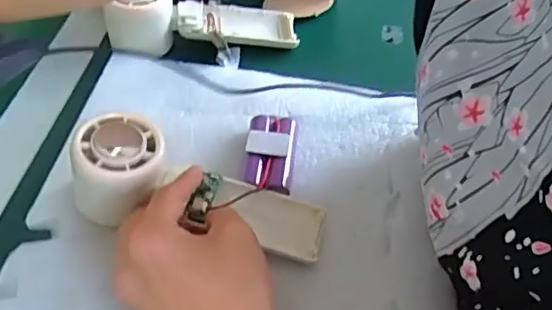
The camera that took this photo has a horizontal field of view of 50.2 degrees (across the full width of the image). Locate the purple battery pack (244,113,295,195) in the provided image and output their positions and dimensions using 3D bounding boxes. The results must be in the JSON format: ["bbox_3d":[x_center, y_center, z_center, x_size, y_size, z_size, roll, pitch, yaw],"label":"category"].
[{"bbox_3d":[-0.005,-0.001,0.421,0.033,0.019,0.069,6,48,2],"label":"purple battery pack"}]

